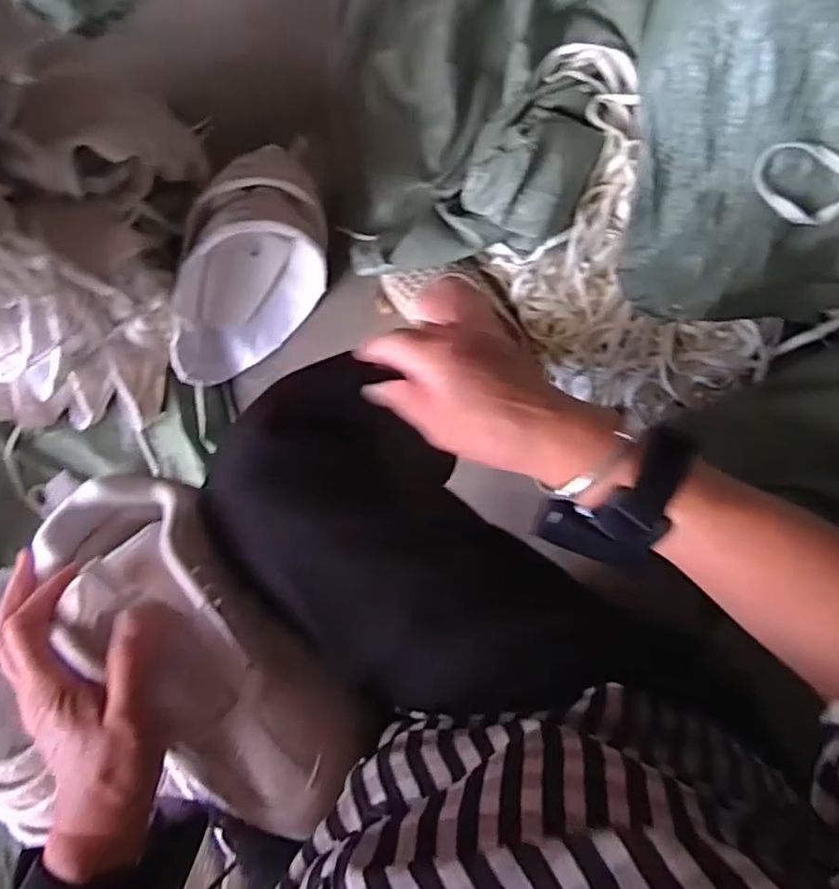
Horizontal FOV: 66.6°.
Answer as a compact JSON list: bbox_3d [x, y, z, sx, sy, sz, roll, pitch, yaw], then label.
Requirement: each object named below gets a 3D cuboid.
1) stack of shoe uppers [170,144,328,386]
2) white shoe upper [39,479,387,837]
[{"bbox_3d":[-0.187,-0.196,0.731,0.129,0.123,0.279,17,94,8],"label":"stack of shoe uppers"},{"bbox_3d":[-0.131,0.123,0.377,0.104,0.072,0.229,-37,93,7],"label":"white shoe upper"}]

